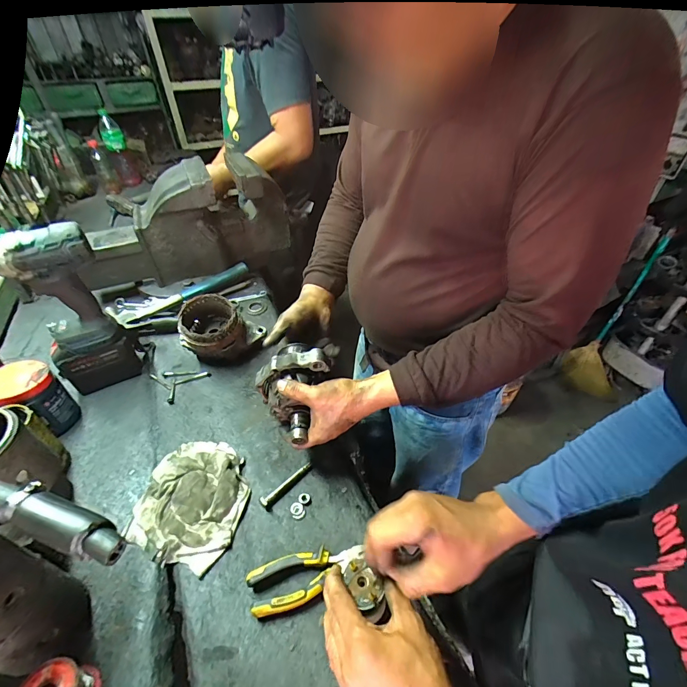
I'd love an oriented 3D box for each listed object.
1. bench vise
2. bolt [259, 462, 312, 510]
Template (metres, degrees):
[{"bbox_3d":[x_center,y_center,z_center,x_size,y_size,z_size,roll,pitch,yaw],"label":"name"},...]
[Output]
[{"bbox_3d":[-0.383,-0.292,0.875,0.484,0.250,0.173,-14,44,-14],"label":"bench vise"},{"bbox_3d":[-0.088,0.212,0.534,0.017,0.020,0.091,31,51,30],"label":"bolt"}]

